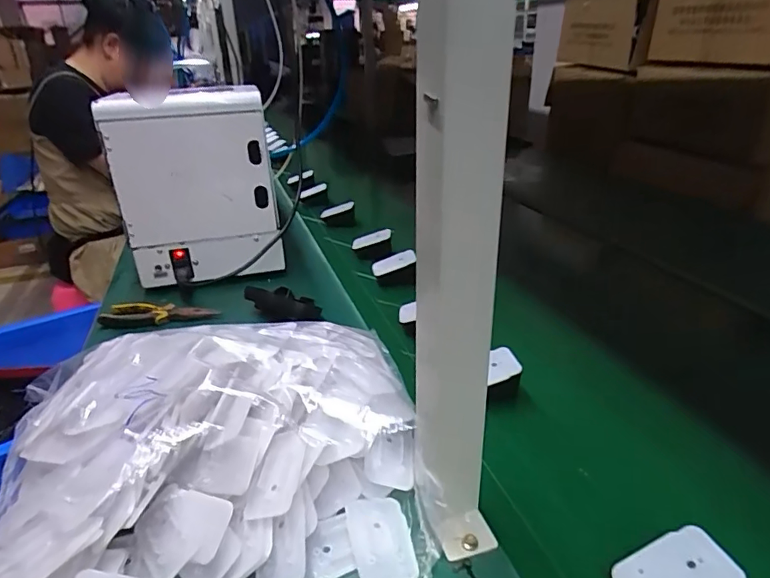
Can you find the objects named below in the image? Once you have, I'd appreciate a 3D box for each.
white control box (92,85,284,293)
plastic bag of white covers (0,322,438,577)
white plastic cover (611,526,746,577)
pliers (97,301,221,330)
[{"bbox_3d":[-0.277,-0.148,0.756,0.212,0.265,0.066,-7,27,-8],"label":"white control box"},{"bbox_3d":[-0.145,0.125,0.417,0.345,0.091,0.299,-4,26,-1],"label":"plastic bag of white covers"},{"bbox_3d":[0.183,0.181,0.323,0.068,0.006,0.043,-26,38,-2],"label":"white plastic cover"},{"bbox_3d":[-0.312,0.034,0.700,0.152,0.020,0.040,-3,26,0],"label":"pliers"}]

